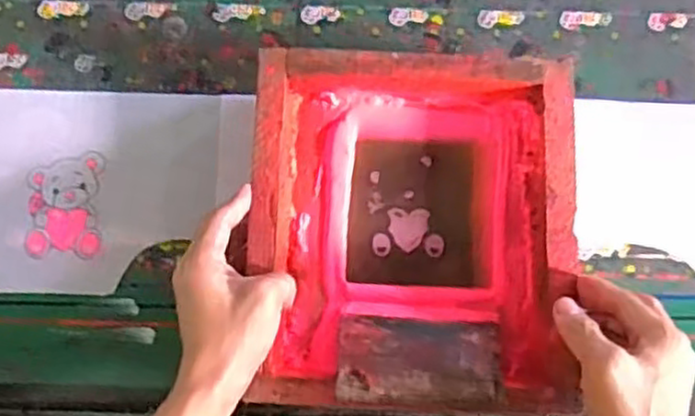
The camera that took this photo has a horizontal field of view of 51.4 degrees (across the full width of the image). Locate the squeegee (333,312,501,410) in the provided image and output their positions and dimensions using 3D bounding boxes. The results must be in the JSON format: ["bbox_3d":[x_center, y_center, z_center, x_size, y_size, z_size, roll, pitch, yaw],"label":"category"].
[{"bbox_3d":[0.052,0.107,0.516,0.114,0.016,0.076,3,33,2],"label":"squeegee"}]

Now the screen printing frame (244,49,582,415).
[{"bbox_3d":[0.049,0.017,0.543,0.233,0.063,0.257,1,77,1],"label":"screen printing frame"}]

